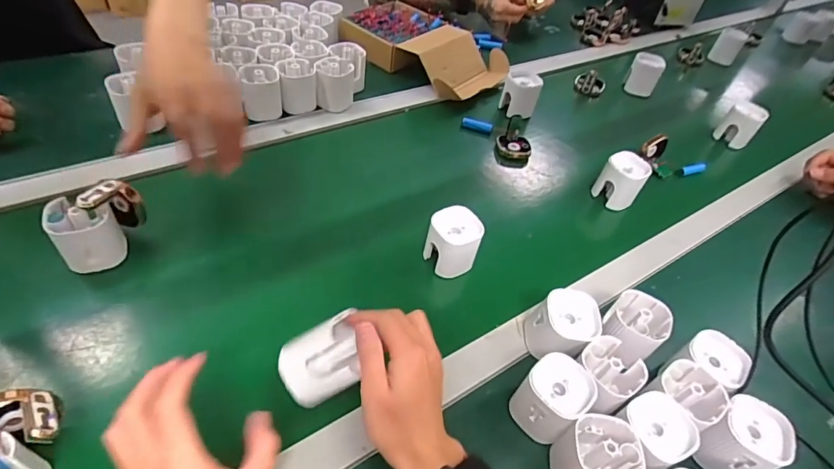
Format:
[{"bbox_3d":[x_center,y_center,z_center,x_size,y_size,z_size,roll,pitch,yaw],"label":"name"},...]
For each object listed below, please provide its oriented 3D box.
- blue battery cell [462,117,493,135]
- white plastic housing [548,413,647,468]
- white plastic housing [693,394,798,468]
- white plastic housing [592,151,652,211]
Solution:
[{"bbox_3d":[0.101,-0.184,0.775,0.052,0.017,0.014,20,45,7],"label":"blue battery cell"},{"bbox_3d":[0.150,0.193,0.392,0.057,0.066,0.058,7,45,-7],"label":"white plastic housing"},{"bbox_3d":[0.293,0.186,0.415,0.056,0.058,0.055,3,44,-3],"label":"white plastic housing"},{"bbox_3d":[0.298,-0.075,0.680,0.047,0.074,0.060,-19,53,-29],"label":"white plastic housing"}]

